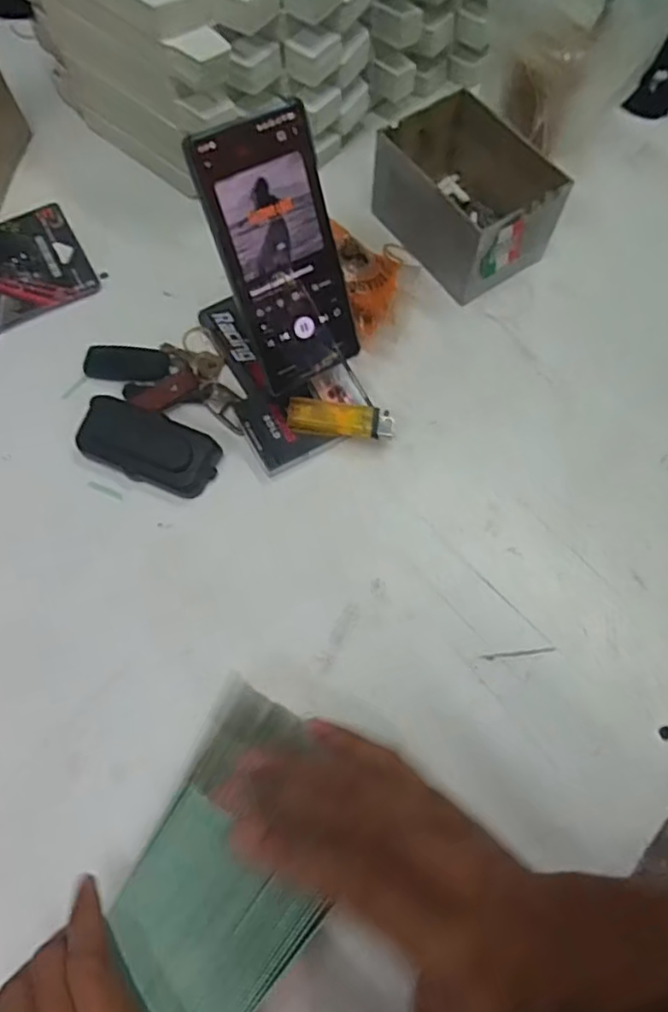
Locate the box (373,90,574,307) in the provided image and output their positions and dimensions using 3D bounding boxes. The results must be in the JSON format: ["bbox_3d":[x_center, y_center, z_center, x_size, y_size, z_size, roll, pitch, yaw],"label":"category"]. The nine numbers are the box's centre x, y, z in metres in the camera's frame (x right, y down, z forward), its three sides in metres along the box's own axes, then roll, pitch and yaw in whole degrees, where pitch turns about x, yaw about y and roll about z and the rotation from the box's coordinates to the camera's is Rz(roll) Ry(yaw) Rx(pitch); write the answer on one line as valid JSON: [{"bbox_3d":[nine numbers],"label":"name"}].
[{"bbox_3d":[0.112,-0.265,0.540,0.101,0.071,0.147,-33,72,-12],"label":"box"}]

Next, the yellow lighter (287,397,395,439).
[{"bbox_3d":[0.005,-0.066,0.477,0.079,0.008,0.026,8,75,4],"label":"yellow lighter"}]

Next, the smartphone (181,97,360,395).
[{"bbox_3d":[-0.031,-0.155,0.400,0.074,0.160,0.008,-26,39,-10],"label":"smartphone"}]

